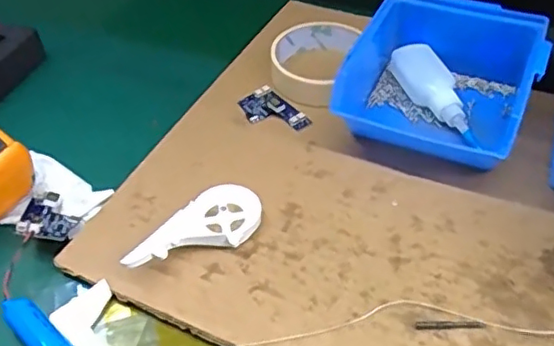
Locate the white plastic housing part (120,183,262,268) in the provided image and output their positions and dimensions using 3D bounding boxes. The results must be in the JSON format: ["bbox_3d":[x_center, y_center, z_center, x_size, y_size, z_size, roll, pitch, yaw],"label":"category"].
[{"bbox_3d":[-0.050,0.039,0.382,0.093,0.022,0.044,-38,56,-25],"label":"white plastic housing part"}]

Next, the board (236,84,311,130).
[{"bbox_3d":[-0.004,-0.050,0.478,0.037,0.010,0.057,-29,50,-19],"label":"board"}]

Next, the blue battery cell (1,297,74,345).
[{"bbox_3d":[-0.132,0.097,0.343,0.069,0.018,0.018,33,59,29],"label":"blue battery cell"}]

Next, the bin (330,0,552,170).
[{"bbox_3d":[0.122,-0.067,0.444,0.121,0.061,0.129,19,53,20],"label":"bin"}]

